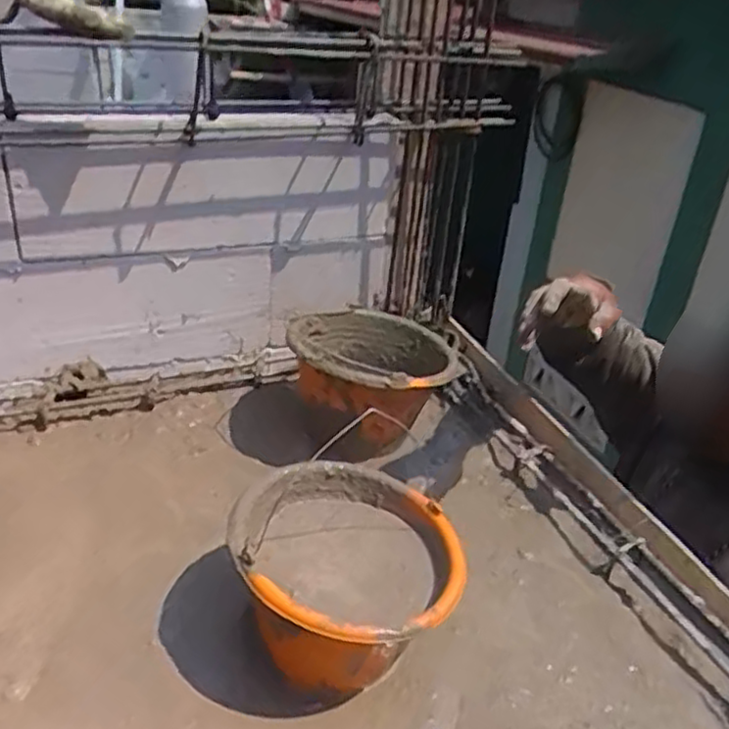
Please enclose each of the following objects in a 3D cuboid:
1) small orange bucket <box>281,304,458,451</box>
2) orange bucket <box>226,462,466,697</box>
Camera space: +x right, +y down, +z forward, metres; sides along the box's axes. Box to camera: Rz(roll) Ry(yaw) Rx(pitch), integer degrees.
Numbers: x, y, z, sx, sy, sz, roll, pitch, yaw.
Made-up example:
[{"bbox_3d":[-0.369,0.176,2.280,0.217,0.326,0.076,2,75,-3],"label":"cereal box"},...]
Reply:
[{"bbox_3d":[0.008,0.029,1.115,0.237,0.157,0.231,4,29,-2],"label":"small orange bucket"},{"bbox_3d":[-0.025,0.239,0.798,0.230,0.161,0.244,4,29,-2],"label":"orange bucket"}]

